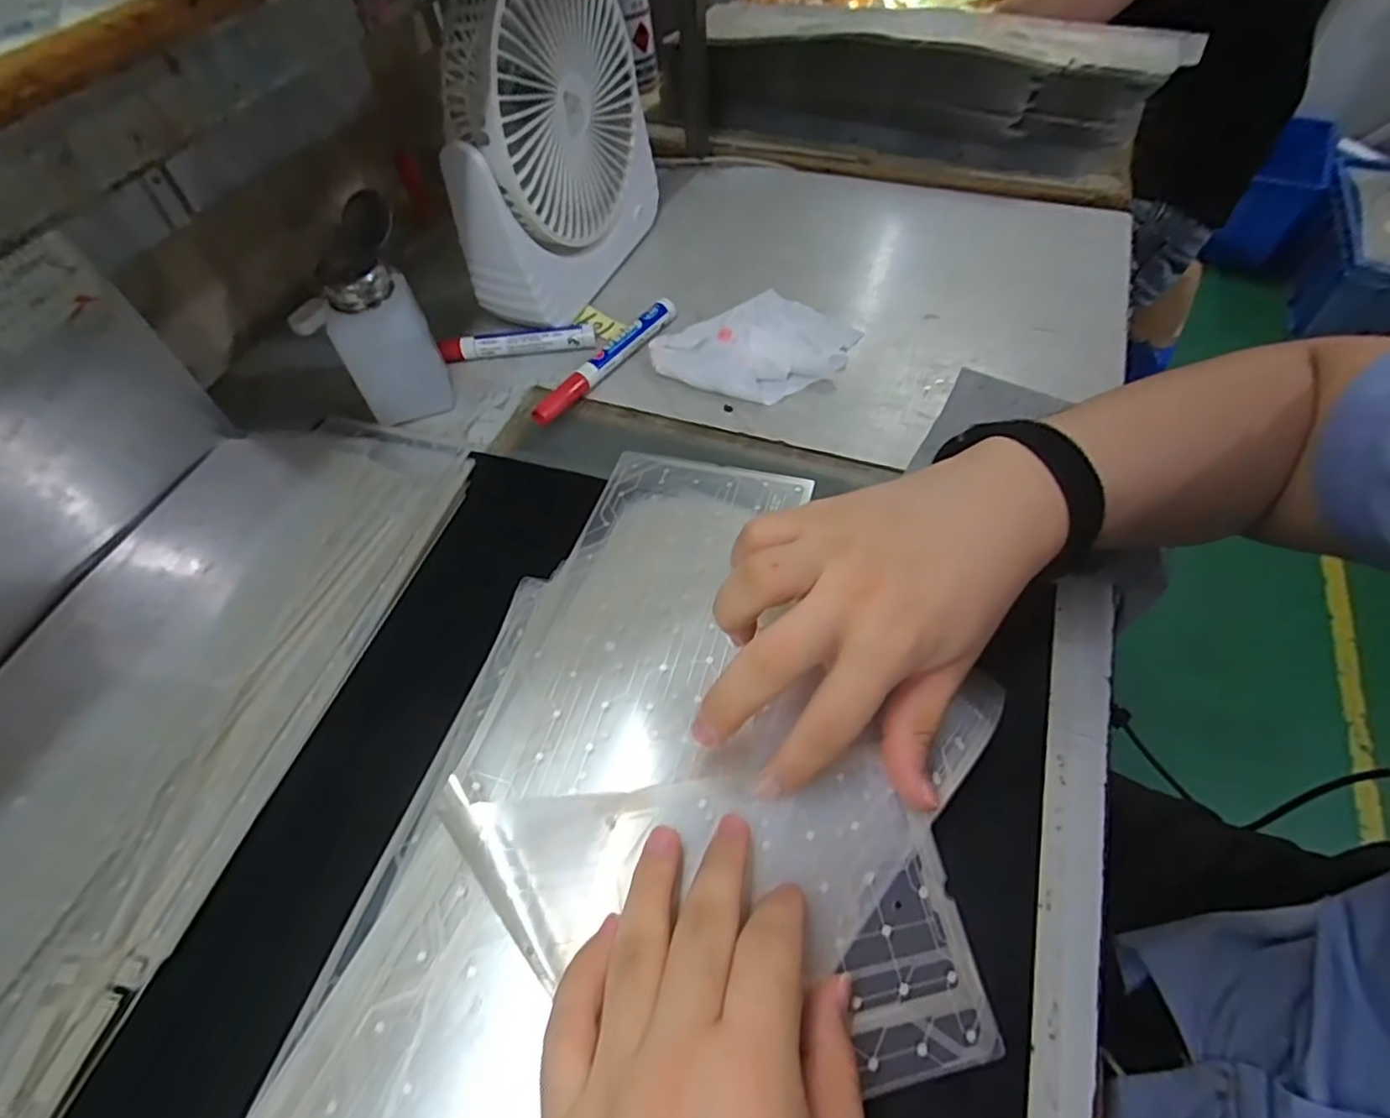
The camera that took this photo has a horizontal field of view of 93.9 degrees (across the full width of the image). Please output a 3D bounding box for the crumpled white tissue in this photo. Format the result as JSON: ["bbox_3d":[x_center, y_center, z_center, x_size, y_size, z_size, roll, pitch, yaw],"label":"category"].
[{"bbox_3d":[0.045,-0.161,0.459,0.126,0.023,0.107,19,59,17],"label":"crumpled white tissue"}]

